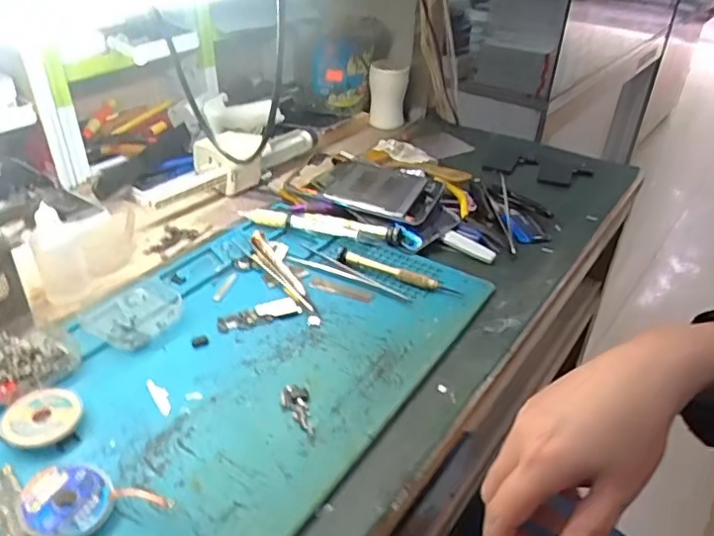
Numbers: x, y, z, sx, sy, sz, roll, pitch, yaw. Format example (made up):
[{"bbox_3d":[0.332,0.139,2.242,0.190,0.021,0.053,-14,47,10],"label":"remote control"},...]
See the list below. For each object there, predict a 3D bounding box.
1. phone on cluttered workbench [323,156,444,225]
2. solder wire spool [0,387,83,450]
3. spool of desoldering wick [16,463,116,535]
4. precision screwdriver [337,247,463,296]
[{"bbox_3d":[0.026,-0.083,0.602,0.126,0.014,0.082,21,52,22],"label":"phone on cluttered workbench"},{"bbox_3d":[-0.197,0.095,0.362,0.040,0.012,0.043,2,35,-1],"label":"solder wire spool"},{"bbox_3d":[-0.156,0.128,0.312,0.045,0.015,0.042,2,35,-1],"label":"spool of desoldering wick"},{"bbox_3d":[0.035,0.004,0.511,0.114,0.010,0.015,16,37,19],"label":"precision screwdriver"}]

